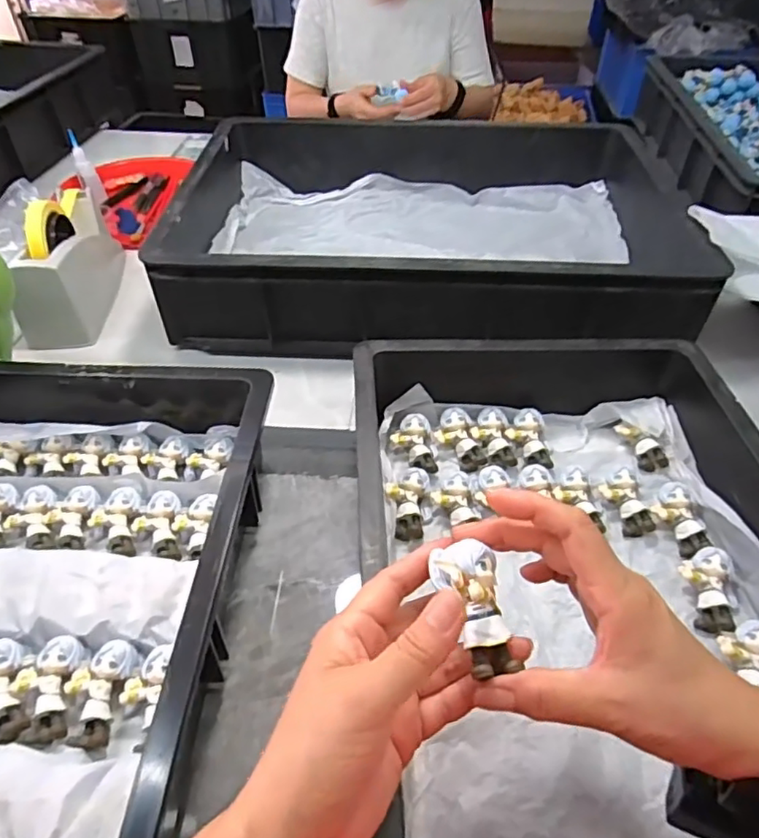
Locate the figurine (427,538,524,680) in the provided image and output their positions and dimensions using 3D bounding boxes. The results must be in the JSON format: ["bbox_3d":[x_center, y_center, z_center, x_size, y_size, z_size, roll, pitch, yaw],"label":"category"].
[{"bbox_3d":[0.048,0.086,0.270,0.030,0.022,0.060,-14,70,-11],"label":"figurine"}]

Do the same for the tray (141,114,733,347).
[{"bbox_3d":[0.050,-0.240,0.736,0.574,0.130,0.439,1,45,1],"label":"tray"}]

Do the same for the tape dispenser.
[{"bbox_3d":[-0.369,-0.193,0.691,0.071,0.118,0.200,-4,45,-4],"label":"tape dispenser"}]

